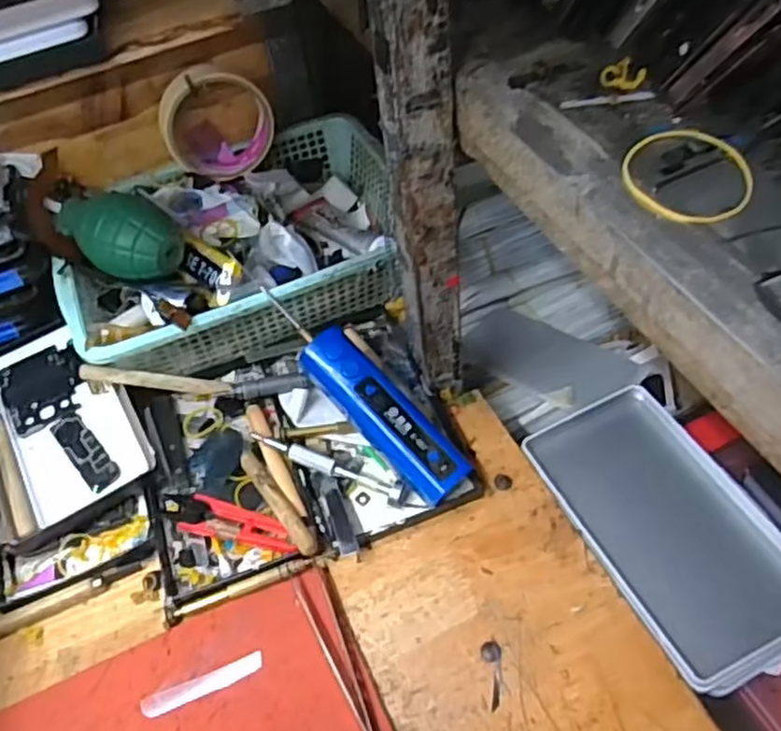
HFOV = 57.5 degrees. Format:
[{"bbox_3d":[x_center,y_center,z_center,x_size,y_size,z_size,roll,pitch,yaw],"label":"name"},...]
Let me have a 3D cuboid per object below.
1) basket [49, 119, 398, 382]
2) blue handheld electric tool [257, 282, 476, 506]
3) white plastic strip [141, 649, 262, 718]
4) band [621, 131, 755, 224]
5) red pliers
[{"bbox_3d":[-0.127,-0.089,0.562,0.236,0.069,0.189,-20,51,-8],"label":"basket"},{"bbox_3d":[-0.020,0.016,0.457,0.035,0.025,0.172,-39,76,-23],"label":"blue handheld electric tool"},{"bbox_3d":[-0.105,0.178,0.398,0.069,0.004,0.013,-20,51,-8],"label":"white plastic strip"},{"bbox_3d":[0.116,-0.076,0.282,0.046,0.006,0.054,-6,51,3],"label":"band"},{"bbox_3d":[-0.104,0.099,0.448,0.095,0.008,0.024,11,54,16],"label":"red pliers"}]

